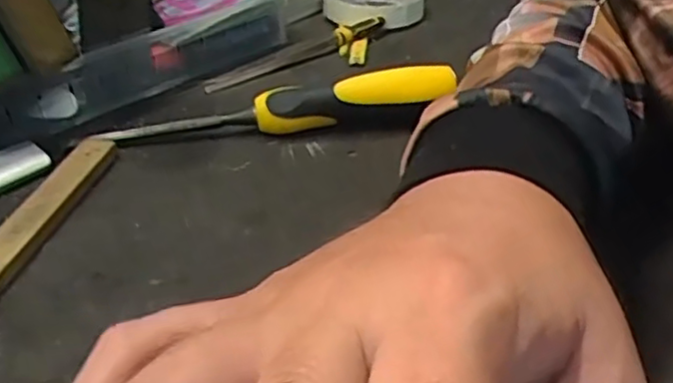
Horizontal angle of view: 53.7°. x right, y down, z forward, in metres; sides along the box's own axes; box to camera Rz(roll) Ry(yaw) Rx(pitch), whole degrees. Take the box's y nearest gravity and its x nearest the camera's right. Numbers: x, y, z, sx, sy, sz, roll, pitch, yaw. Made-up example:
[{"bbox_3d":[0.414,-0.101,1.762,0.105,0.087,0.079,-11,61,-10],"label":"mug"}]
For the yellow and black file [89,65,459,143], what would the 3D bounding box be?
[{"bbox_3d":[-0.035,-0.052,0.408,0.213,0.027,0.019,-5,34,-5],"label":"yellow and black file"}]

